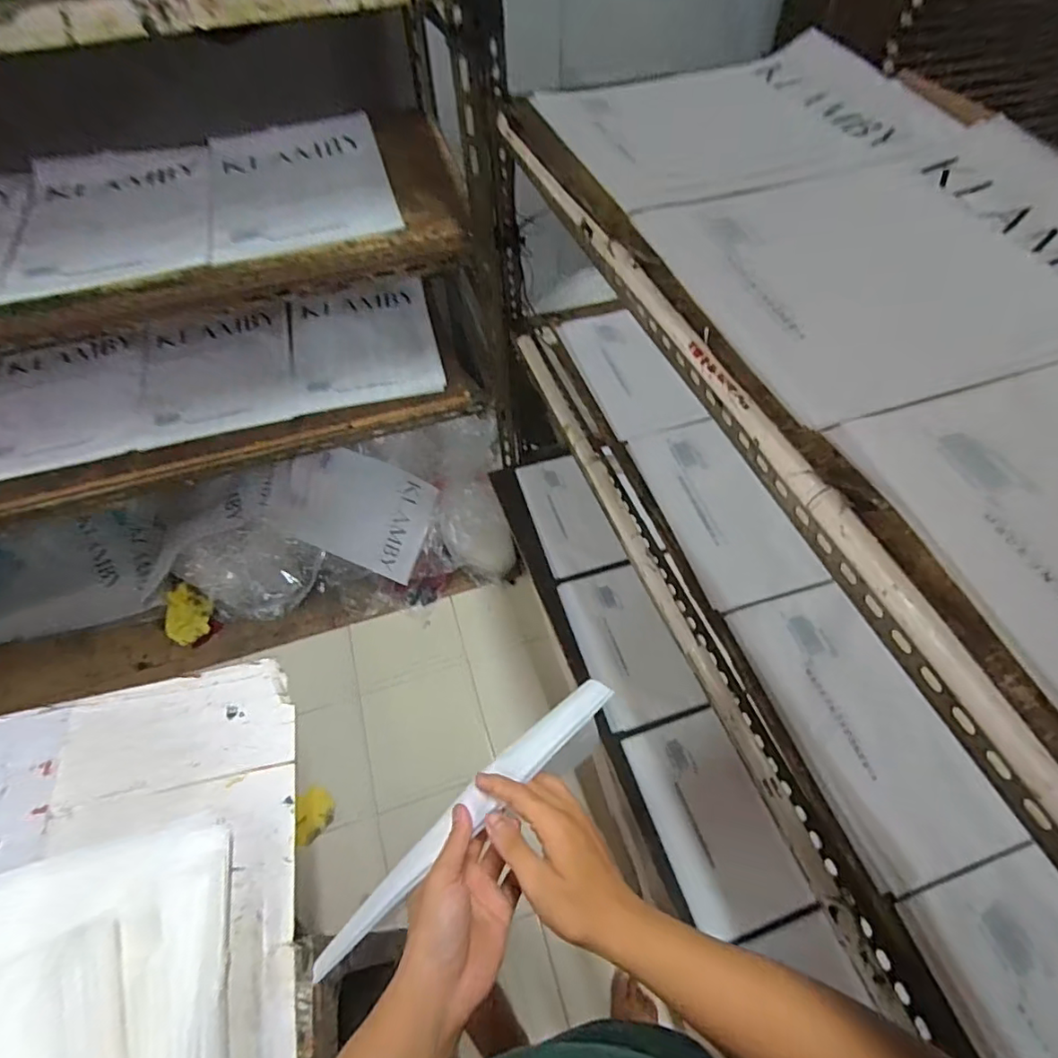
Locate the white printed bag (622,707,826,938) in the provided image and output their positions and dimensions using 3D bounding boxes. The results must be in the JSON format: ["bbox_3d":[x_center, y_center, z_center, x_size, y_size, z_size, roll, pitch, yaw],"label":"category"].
[{"bbox_3d":[0.290,0.459,0.902,0.172,0.036,0.302,-16,57,-9],"label":"white printed bag"}]

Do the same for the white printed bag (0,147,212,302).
[{"bbox_3d":[-0.693,-0.521,0.937,0.308,0.031,0.392,-15,56,-8],"label":"white printed bag"}]

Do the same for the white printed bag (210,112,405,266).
[{"bbox_3d":[-0.402,-0.609,0.988,0.297,0.032,0.419,-15,57,-9],"label":"white printed bag"}]

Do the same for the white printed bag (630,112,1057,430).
[{"bbox_3d":[0.347,-0.246,0.499,0.415,0.033,0.296,-16,57,-9],"label":"white printed bag"}]

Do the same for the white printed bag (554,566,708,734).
[{"bbox_3d":[0.181,0.212,1.066,0.166,0.031,0.308,-17,57,-10],"label":"white printed bag"}]

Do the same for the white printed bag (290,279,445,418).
[{"bbox_3d":[-0.360,-0.402,1.227,0.307,0.057,0.339,-12,56,-7],"label":"white printed bag"}]

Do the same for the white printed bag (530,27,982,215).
[{"bbox_3d":[0.245,-0.483,0.662,0.388,0.039,0.311,-16,57,-9],"label":"white printed bag"}]

